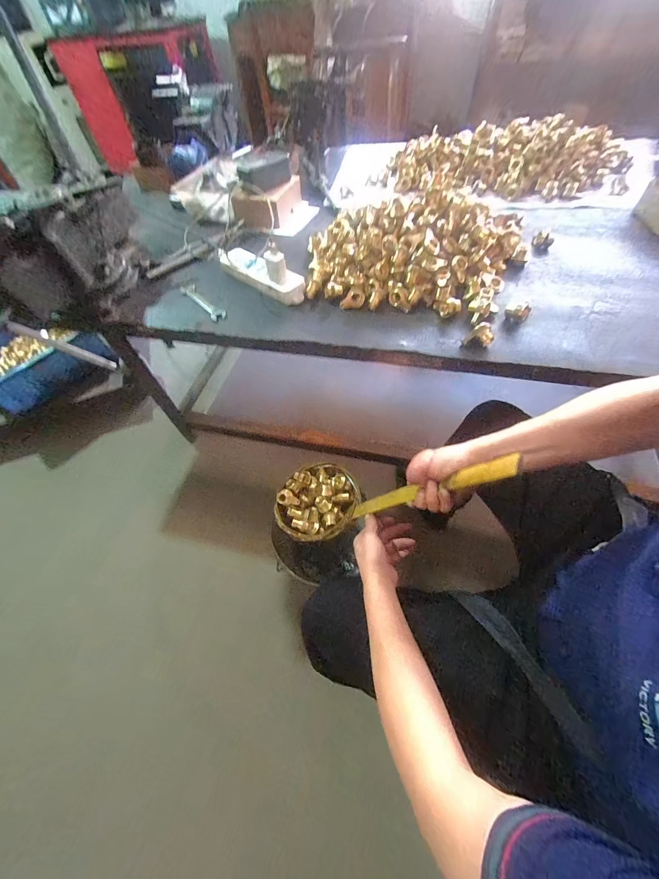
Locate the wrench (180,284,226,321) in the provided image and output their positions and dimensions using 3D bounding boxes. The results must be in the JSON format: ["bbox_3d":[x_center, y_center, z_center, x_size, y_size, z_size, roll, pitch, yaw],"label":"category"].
[{"bbox_3d":[-0.245,-0.268,0.630,0.031,0.007,0.146,-38,60,-19],"label":"wrench"}]

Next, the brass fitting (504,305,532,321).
[{"bbox_3d":[0.307,-0.210,0.527,0.035,0.018,0.021,22,60,19],"label":"brass fitting"}]

